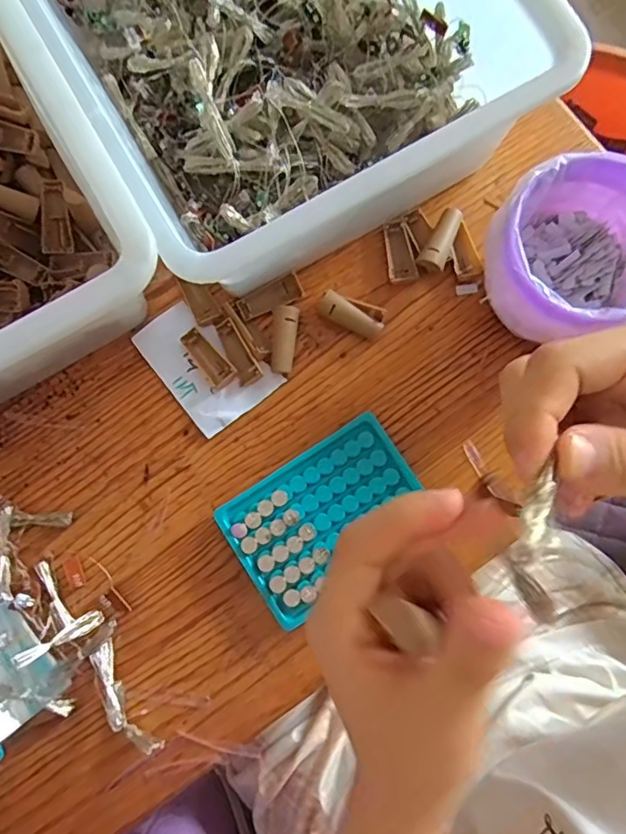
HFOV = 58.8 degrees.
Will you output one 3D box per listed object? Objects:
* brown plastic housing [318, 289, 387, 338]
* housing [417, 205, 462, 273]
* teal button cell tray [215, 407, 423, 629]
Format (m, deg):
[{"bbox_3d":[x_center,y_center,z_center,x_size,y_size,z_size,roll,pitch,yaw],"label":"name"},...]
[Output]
[{"bbox_3d":[0.030,-0.080,0.417,0.048,0.011,0.025,25,81,5],"label":"brown plastic housing"},{"bbox_3d":[0.099,-0.134,0.421,0.020,0.014,0.050,29,81,5],"label":"housing"},{"bbox_3d":[0.009,0.068,0.392,0.131,0.019,0.088,-33,81,-6],"label":"teal button cell tray"}]

